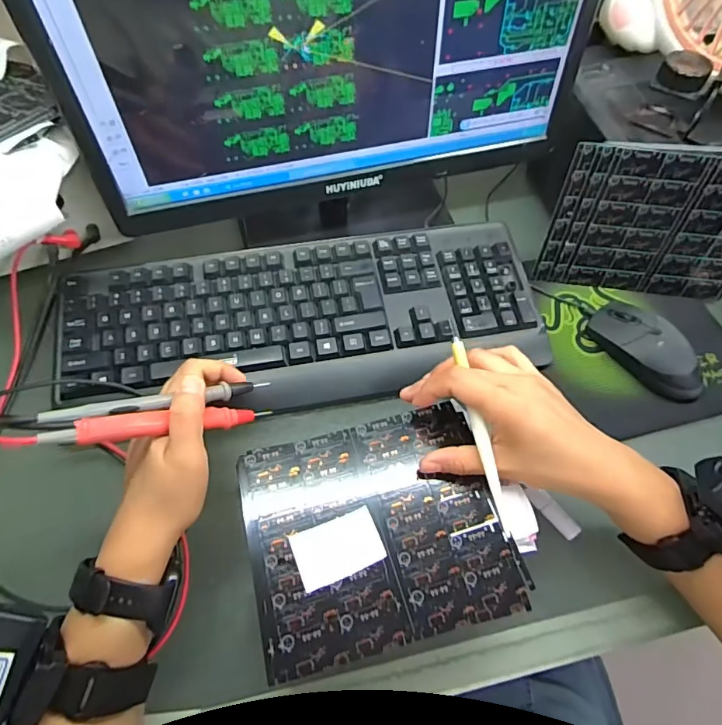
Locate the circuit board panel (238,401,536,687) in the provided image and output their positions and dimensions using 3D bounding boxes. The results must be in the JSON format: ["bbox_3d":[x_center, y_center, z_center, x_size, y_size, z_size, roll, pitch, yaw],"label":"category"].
[{"bbox_3d":[0.011,0.111,0.334,0.169,0.004,0.145,-11,60,-10],"label":"circuit board panel"}]

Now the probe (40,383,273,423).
[{"bbox_3d":[-0.124,0.025,0.316,0.140,0.008,0.012,-7,58,-38],"label":"probe"}]

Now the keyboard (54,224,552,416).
[{"bbox_3d":[-0.047,-0.039,0.457,0.429,0.040,0.156,-10,62,-8],"label":"keyboard"}]

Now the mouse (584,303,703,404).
[{"bbox_3d":[0.275,-0.013,0.466,0.055,0.037,0.117,-27,66,-17],"label":"mouse"}]

